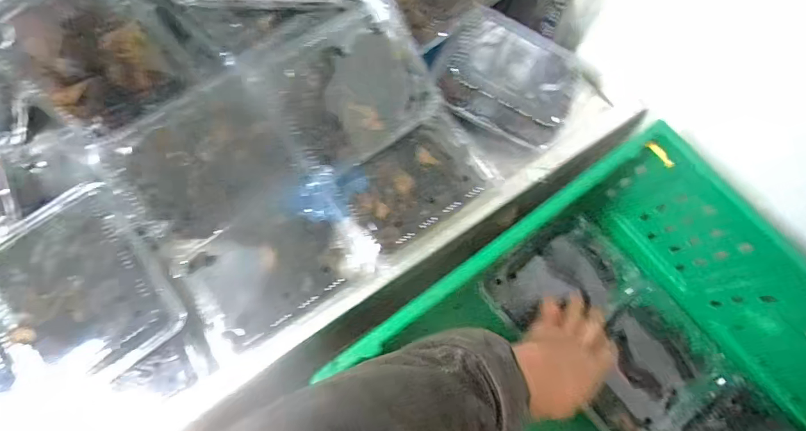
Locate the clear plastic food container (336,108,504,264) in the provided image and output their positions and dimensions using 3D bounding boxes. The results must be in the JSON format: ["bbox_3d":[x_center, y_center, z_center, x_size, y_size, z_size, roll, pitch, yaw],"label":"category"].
[{"bbox_3d":[0.017,-0.036,0.475,0.166,0.035,0.105,-34,76,-11],"label":"clear plastic food container"}]

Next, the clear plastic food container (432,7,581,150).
[{"bbox_3d":[0.122,-0.157,0.506,0.177,0.057,0.118,20,85,-5],"label":"clear plastic food container"}]

